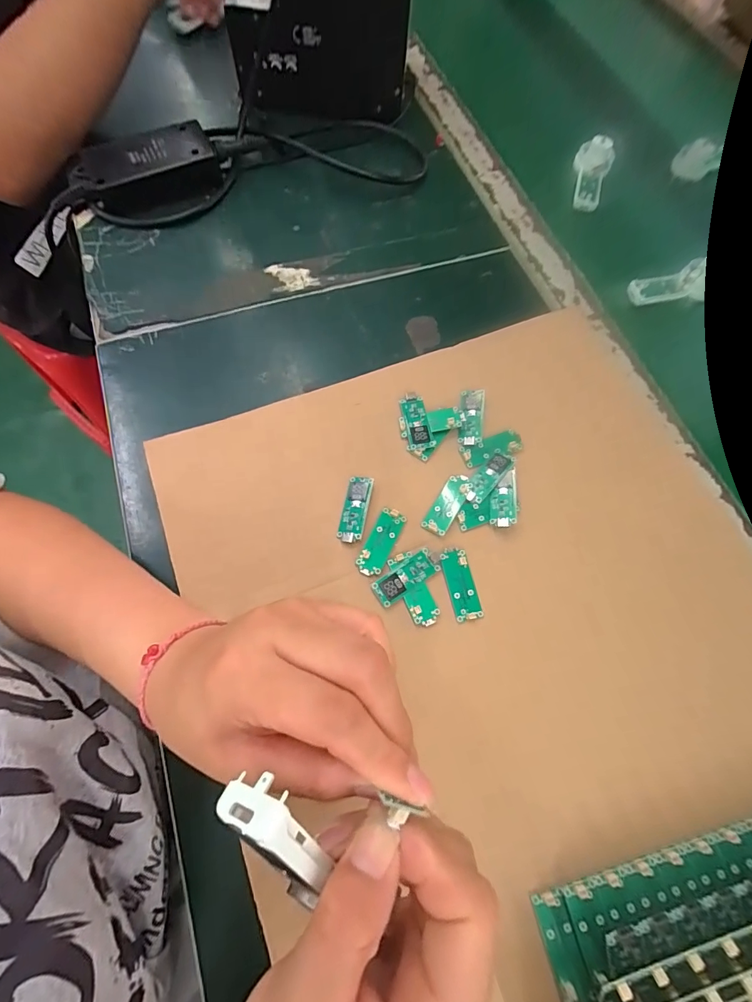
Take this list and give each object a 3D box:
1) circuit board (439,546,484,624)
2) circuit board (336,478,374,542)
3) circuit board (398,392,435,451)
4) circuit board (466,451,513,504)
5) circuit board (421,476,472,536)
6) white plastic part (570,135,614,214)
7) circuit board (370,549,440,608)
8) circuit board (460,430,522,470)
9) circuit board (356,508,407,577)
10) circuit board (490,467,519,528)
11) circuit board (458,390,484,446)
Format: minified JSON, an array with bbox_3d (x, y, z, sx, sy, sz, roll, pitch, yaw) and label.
[{"bbox_3d":[0.059,0.058,0.292,0.019,0.004,0.049,-11,70,-7],"label":"circuit board"},{"bbox_3d":[-0.016,0.006,0.306,0.017,0.006,0.050,12,69,2],"label":"circuit board"},{"bbox_3d":[0.032,-0.064,0.334,0.019,0.009,0.050,-11,70,-7],"label":"circuit board"},{"bbox_3d":[0.086,-0.019,0.319,0.019,0.008,0.049,40,72,12],"label":"circuit board"},{"bbox_3d":[0.054,0.002,0.313,0.018,0.005,0.050,32,71,9],"label":"circuit board"},{"bbox_3d":[0.234,-0.360,0.458,0.039,0.030,0.087,22,69,5],"label":"white plastic part"},{"bbox_3d":[0.022,0.053,0.291,0.049,0.004,0.018,-32,74,-14],"label":"circuit board"},{"bbox_3d":[0.092,-0.041,0.331,0.049,0.006,0.019,-17,71,-9],"label":"circuit board"},{"bbox_3d":[0.003,0.029,0.300,0.018,0.005,0.052,25,70,7],"label":"circuit board"},{"bbox_3d":[0.095,-0.002,0.309,0.018,0.007,0.045,3,71,13],"label":"circuit board"},{"bbox_3d":[0.077,-0.069,0.337,0.019,0.006,0.049,7,69,0],"label":"circuit board"}]

